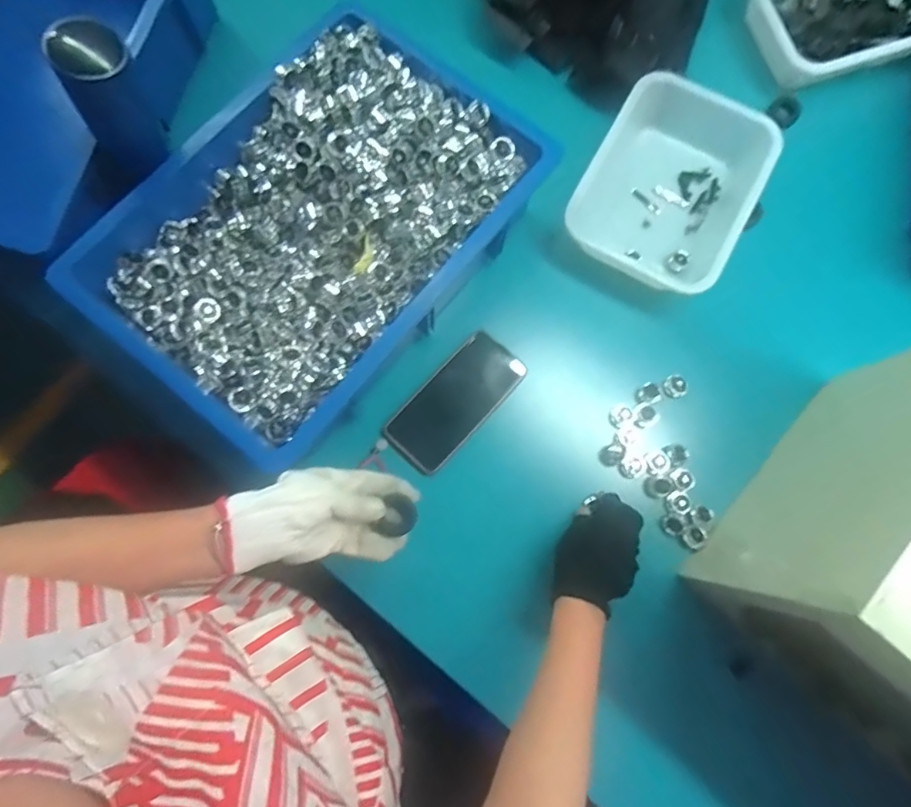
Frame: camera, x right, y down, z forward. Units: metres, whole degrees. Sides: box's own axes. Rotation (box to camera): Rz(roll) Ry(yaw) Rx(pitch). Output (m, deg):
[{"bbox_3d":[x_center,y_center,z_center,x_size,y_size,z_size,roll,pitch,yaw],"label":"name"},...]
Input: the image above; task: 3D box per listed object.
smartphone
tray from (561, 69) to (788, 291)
[{"bbox_3d":[0.000,-0.002,0.606,0.079,0.009,0.166,44,82,8],"label":"smartphone"},{"bbox_3d":[0.255,-0.257,0.641,0.183,0.062,0.238,29,80,6],"label":"tray"}]

